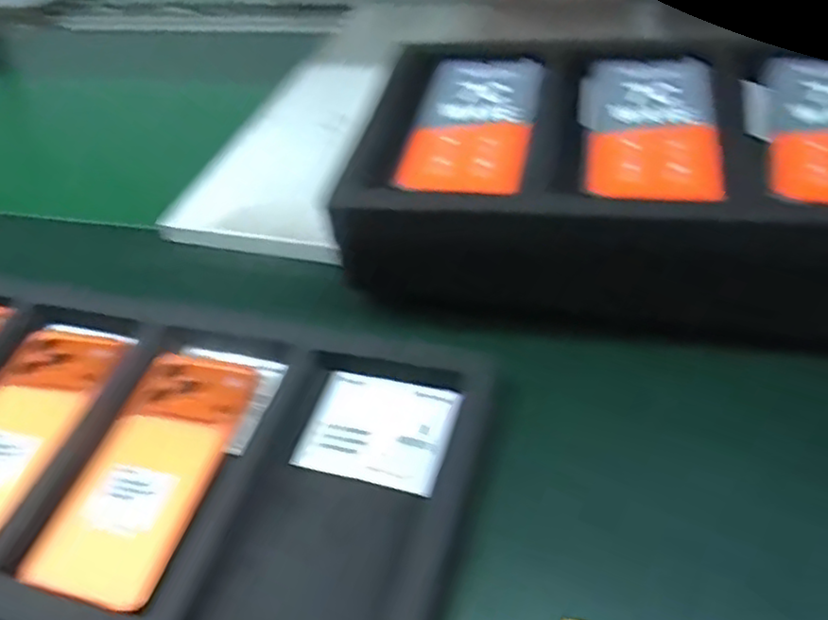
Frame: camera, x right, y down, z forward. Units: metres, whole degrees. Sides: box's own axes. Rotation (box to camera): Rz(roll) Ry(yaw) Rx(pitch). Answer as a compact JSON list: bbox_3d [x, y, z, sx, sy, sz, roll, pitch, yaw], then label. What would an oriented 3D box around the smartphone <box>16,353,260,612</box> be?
[{"bbox_3d":[-0.160,0.094,0.418,0.079,0.014,0.159,9,47,16],"label":"smartphone"}]

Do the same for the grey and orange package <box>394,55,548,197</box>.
[{"bbox_3d":[0.043,-0.132,0.480,0.079,0.010,0.159,6,46,13],"label":"grey and orange package"}]

